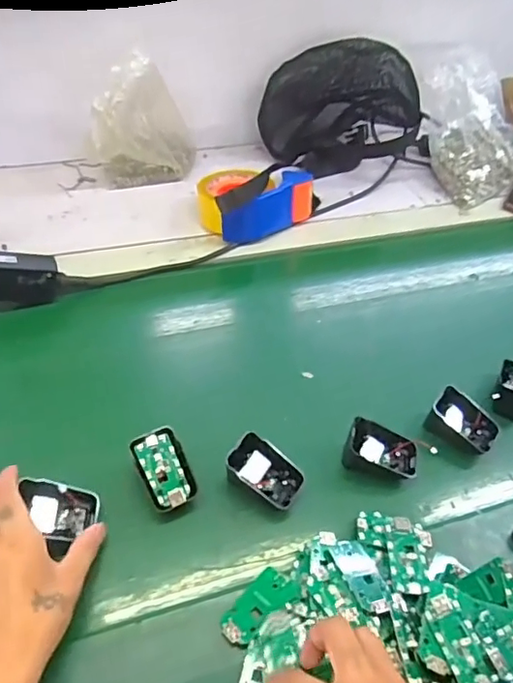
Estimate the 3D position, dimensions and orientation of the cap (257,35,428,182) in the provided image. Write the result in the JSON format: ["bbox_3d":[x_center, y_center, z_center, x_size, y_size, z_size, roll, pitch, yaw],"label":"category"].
[{"bbox_3d":[0.135,-0.373,0.861,0.251,0.171,0.123,-3,45,-5],"label":"cap"}]

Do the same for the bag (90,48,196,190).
[{"bbox_3d":[-0.160,-0.302,0.773,0.148,0.163,0.069,-9,46,-11],"label":"bag"}]

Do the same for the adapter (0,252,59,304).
[{"bbox_3d":[-0.281,-0.071,0.603,0.113,0.049,0.029,1,43,-31],"label":"adapter"}]

